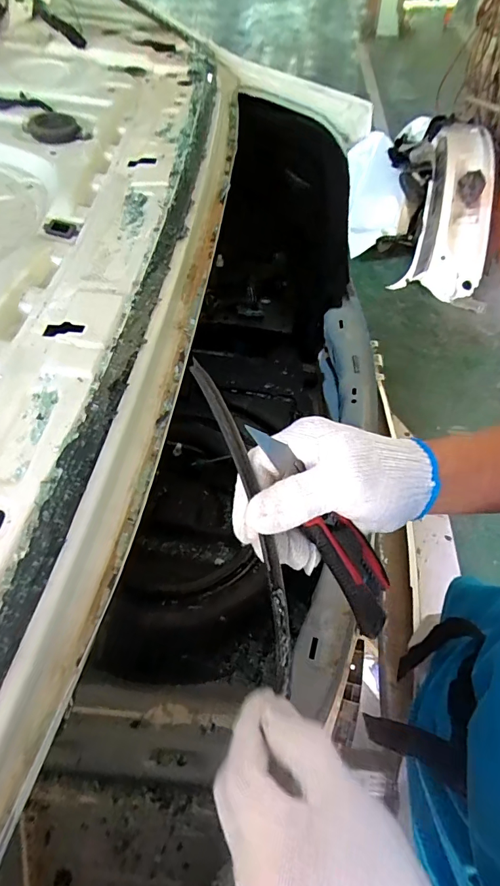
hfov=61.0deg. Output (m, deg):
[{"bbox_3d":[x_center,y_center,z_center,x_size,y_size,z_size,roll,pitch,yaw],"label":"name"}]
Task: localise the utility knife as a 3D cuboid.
[{"bbox_3d":[0.053,0.059,0.290,0.042,0.179,0.013,-43,22,-23],"label":"utility knife"}]

